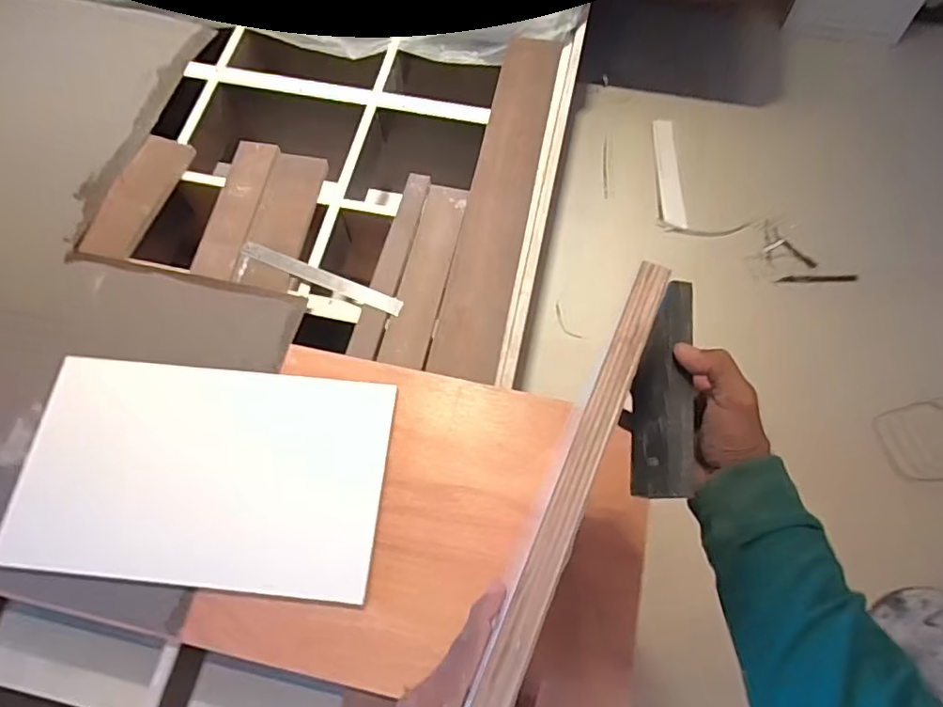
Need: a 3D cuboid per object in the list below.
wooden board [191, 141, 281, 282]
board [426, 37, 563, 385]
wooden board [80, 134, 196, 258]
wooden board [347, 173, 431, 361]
[{"bbox_3d":[-0.446,-0.277,1.102,0.094,0.019,0.297,7,68,4],"label":"wooden board"},{"bbox_3d":[0.058,-0.316,1.108,0.118,0.026,0.770,10,68,5],"label":"board"},{"bbox_3d":[-0.648,-0.306,1.119,0.100,0.011,0.280,17,69,8],"label":"wooden board"},{"bbox_3d":[-0.145,-0.169,1.054,0.050,0.013,0.380,12,69,6],"label":"wooden board"}]

